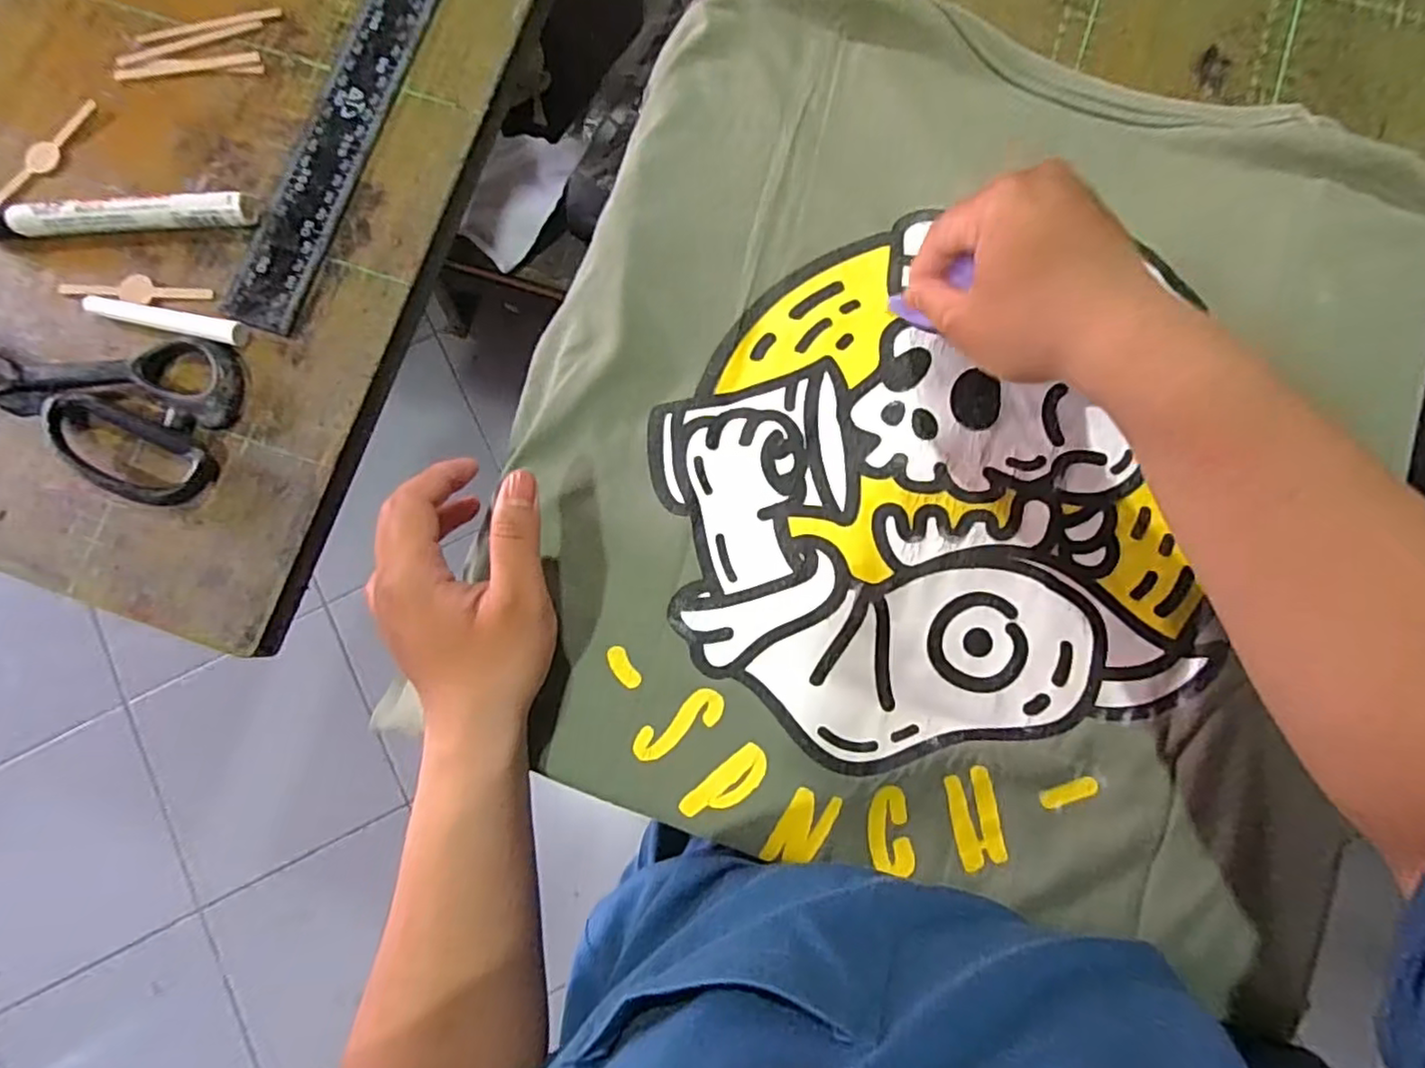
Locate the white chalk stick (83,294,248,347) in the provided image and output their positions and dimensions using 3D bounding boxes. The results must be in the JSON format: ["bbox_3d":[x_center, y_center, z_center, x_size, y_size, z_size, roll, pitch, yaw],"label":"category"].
[{"bbox_3d":[-0.277,-0.109,0.330,0.084,0.007,0.013,13,82,3],"label":"white chalk stick"}]

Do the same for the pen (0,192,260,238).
[{"bbox_3d":[-0.317,-0.164,0.339,0.153,0.015,0.016,-3,81,1],"label":"pen"}]

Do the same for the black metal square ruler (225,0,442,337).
[{"bbox_3d":[-0.264,-0.281,0.363,0.200,0.004,0.310,19,82,4],"label":"black metal square ruler"}]

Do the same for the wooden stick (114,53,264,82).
[{"bbox_3d":[-0.289,-0.258,0.360,0.079,0.004,0.010,-5,81,0],"label":"wooden stick"}]

